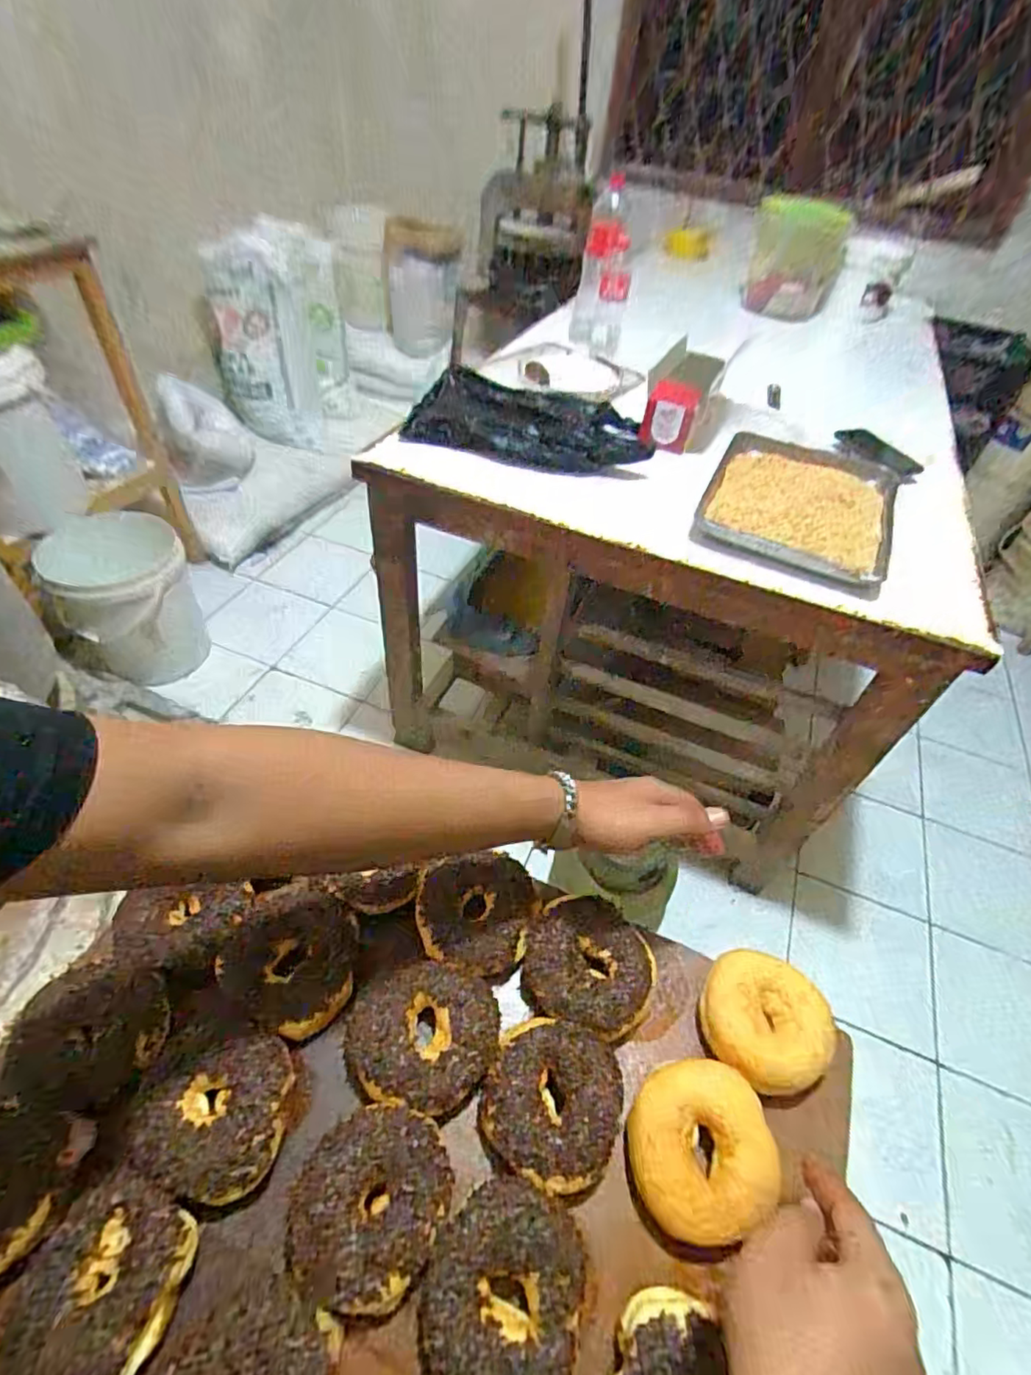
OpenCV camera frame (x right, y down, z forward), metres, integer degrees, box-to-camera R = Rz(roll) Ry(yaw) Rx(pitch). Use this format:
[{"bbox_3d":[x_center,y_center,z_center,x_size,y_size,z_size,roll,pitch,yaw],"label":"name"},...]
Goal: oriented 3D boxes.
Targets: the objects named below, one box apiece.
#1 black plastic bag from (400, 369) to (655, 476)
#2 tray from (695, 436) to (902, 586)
[{"bbox_3d":[0.036,-0.492,1.092,0.431,0.076,0.238,13,48,5],"label":"black plastic bag"},{"bbox_3d":[0.478,-0.315,0.998,0.291,0.027,0.392,24,50,15],"label":"tray"}]

